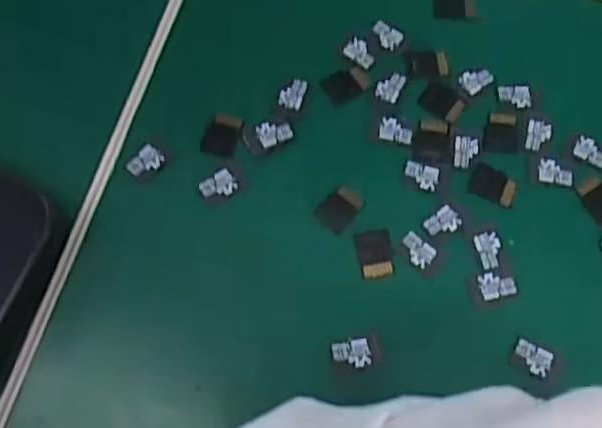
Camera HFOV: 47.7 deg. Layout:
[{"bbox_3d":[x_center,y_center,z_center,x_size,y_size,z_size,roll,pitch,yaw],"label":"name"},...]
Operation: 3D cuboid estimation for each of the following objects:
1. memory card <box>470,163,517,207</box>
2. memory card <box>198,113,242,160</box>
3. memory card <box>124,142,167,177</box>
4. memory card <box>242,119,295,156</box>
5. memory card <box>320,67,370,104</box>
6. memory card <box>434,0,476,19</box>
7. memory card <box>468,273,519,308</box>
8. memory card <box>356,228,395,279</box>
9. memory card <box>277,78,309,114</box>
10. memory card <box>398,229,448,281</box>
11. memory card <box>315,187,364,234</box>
[{"bbox_3d":[0.062,-0.009,0.220,0.014,0.004,0.011,23,71,4],"label":"memory card"},{"bbox_3d":[-0.026,-0.026,0.223,0.011,0.004,0.014,14,75,3],"label":"memory card"},{"bbox_3d":[-0.050,-0.017,0.218,0.009,0.004,0.012,38,68,5],"label":"memory card"},{"bbox_3d":[-0.010,-0.025,0.222,0.016,0.004,0.011,-15,73,-6],"label":"memory card"},{"bbox_3d":[0.016,-0.044,0.232,0.014,0.004,0.011,-32,73,-10],"label":"memory card"},{"bbox_3d":[0.055,-0.074,0.244,0.015,0.004,0.011,2,72,-1],"label":"memory card"},{"bbox_3d":[0.059,0.023,0.208,0.015,0.004,0.010,-12,72,-7],"label":"memory card"},{"bbox_3d":[0.023,0.012,0.211,0.011,0.004,0.015,-6,71,-6],"label":"memory card"},{"bbox_3d":[-0.003,-0.040,0.229,0.009,0.004,0.013,15,68,-2],"label":"memory card"},{"bbox_3d":[0.038,0.012,0.211,0.015,0.004,0.010,43,75,10],"label":"memory card"},{"bbox_3d":[0.012,-0.002,0.215,0.011,0.004,0.015,40,73,10],"label":"memory card"}]

